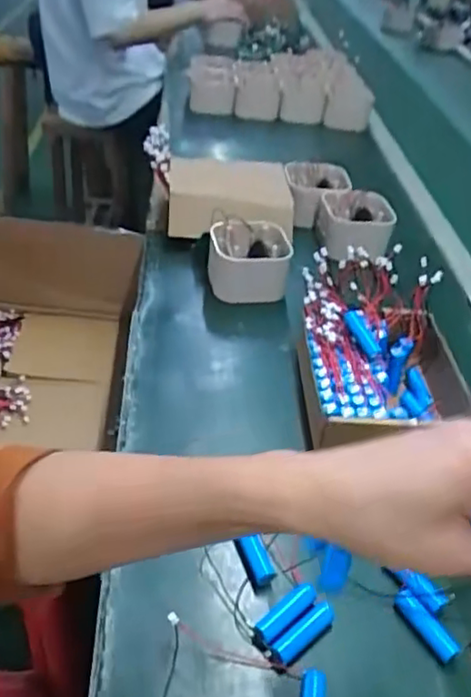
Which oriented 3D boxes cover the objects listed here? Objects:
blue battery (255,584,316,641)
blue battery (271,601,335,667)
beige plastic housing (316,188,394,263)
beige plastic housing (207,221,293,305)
[{"bbox_3d":[0.035,0.183,0.427,0.049,0.015,0.015,-25,50,-35],"label":"blue battery"},{"bbox_3d":[0.046,0.193,0.418,0.051,0.014,0.014,-25,50,-35],"label":"blue battery"},{"bbox_3d":[0.158,-0.163,0.825,0.091,0.058,0.111,6,39,-3],"label":"beige plastic housing"},{"bbox_3d":[0.015,-0.107,0.739,0.092,0.065,0.088,4,38,-3],"label":"beige plastic housing"}]

